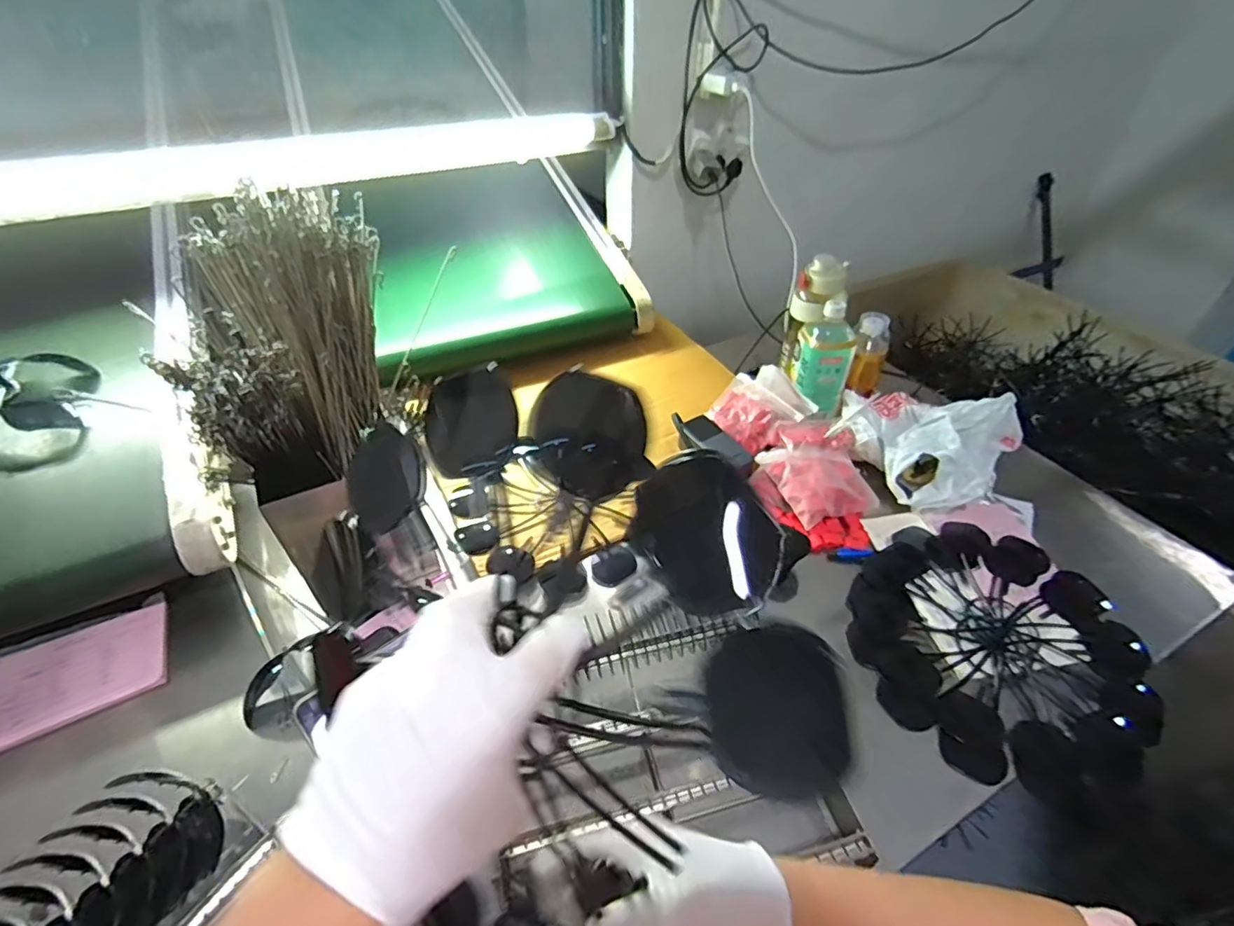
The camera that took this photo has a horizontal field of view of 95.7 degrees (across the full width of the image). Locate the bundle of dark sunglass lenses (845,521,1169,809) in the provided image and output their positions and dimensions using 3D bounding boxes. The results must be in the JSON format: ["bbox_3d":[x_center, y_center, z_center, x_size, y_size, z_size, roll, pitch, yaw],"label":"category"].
[{"bbox_3d":[0.450,0.224,0.702,0.347,0.080,0.331,19,45,19],"label":"bundle of dark sunglass lenses"}]

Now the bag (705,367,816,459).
[{"bbox_3d":[0.235,-0.098,0.935,0.150,0.033,0.140,-33,53,-10],"label":"bag"}]

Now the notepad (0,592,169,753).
[{"bbox_3d":[-0.629,0.237,0.651,0.170,0.020,0.141,-23,47,-24],"label":"notepad"}]

